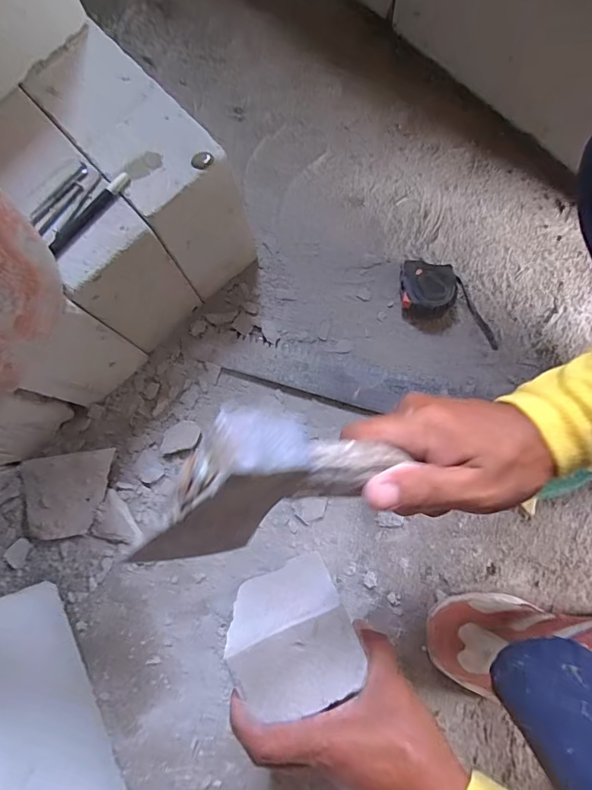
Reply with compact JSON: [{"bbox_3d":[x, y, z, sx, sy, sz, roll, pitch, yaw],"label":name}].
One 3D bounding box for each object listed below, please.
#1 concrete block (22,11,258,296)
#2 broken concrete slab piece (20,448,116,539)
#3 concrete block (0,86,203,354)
[{"bbox_3d":[-0.161,-0.253,0.527,0.111,0.199,0.223,-42,81,-5],"label":"concrete block"},{"bbox_3d":[-0.278,0.123,0.540,0.118,0.019,0.099,-7,93,8],"label":"broken concrete slab piece"},{"bbox_3d":[-0.237,-0.181,0.515,0.100,0.191,0.216,-43,81,-6],"label":"concrete block"}]

